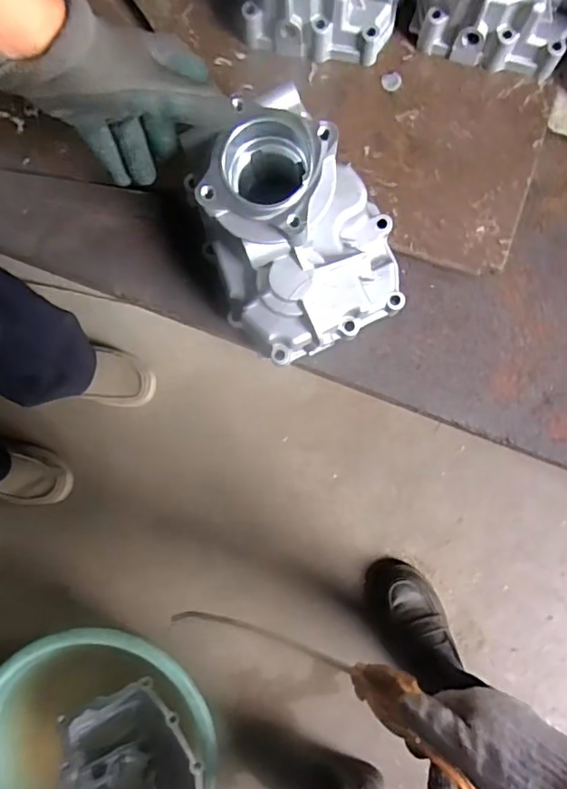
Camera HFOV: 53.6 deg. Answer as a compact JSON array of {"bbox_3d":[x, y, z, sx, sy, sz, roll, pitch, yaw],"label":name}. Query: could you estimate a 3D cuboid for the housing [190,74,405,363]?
[{"bbox_3d":[0.019,-0.149,0.520,0.168,0.208,0.182,0,85,1],"label":"housing"}]

